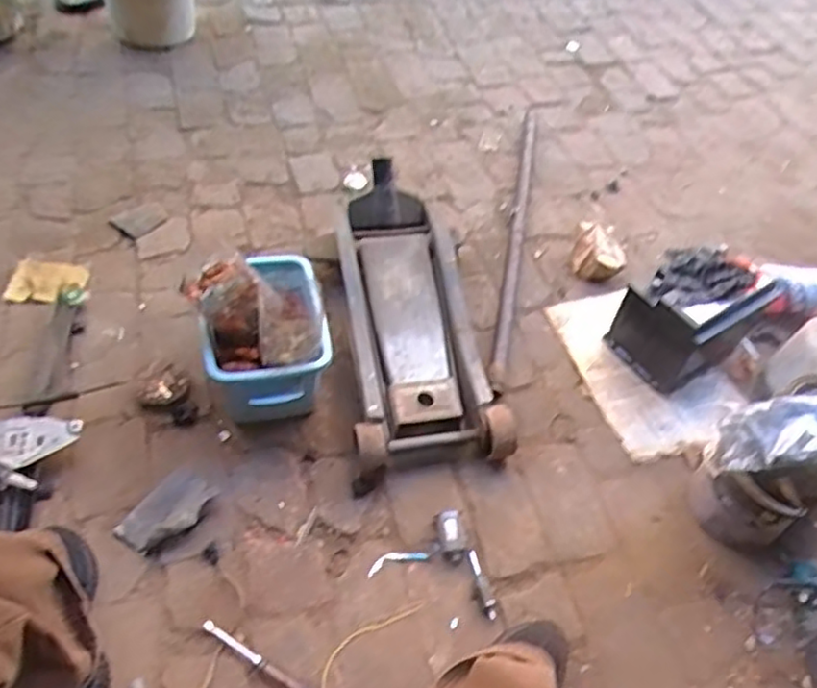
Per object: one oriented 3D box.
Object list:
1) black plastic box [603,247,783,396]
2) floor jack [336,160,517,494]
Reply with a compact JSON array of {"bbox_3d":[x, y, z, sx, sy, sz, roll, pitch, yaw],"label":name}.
[{"bbox_3d":[0.528,-0.062,1.278,0.221,0.218,0.174,-28,58,-23],"label":"black plastic box"},{"bbox_3d":[-0.025,-0.045,1.244,0.263,0.177,0.579,-10,54,-14],"label":"floor jack"}]

